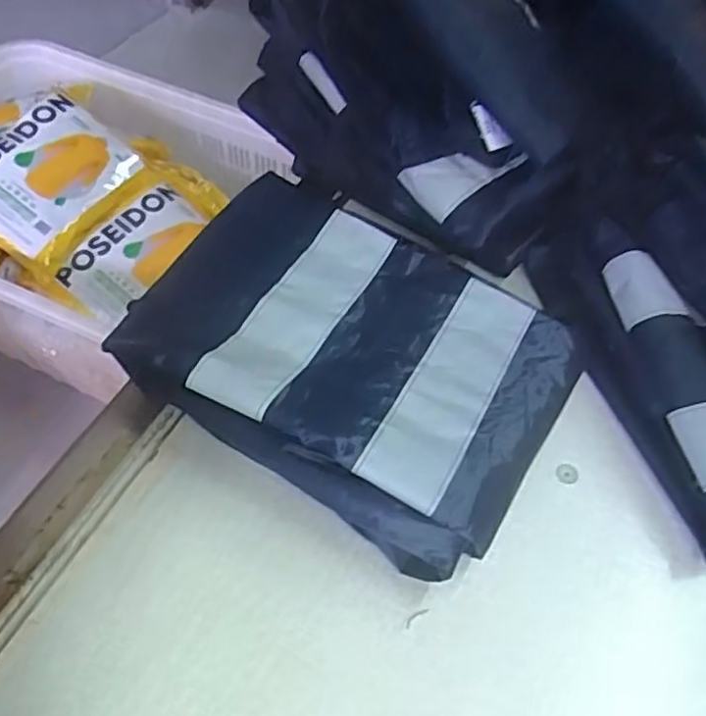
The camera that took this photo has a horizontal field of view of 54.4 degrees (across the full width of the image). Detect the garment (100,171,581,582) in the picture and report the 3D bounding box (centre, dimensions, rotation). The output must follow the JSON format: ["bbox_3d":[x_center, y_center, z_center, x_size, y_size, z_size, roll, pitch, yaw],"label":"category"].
[{"bbox_3d":[0.000,-0.005,0.455,0.265,0.059,0.203,28,57,16],"label":"garment"}]

